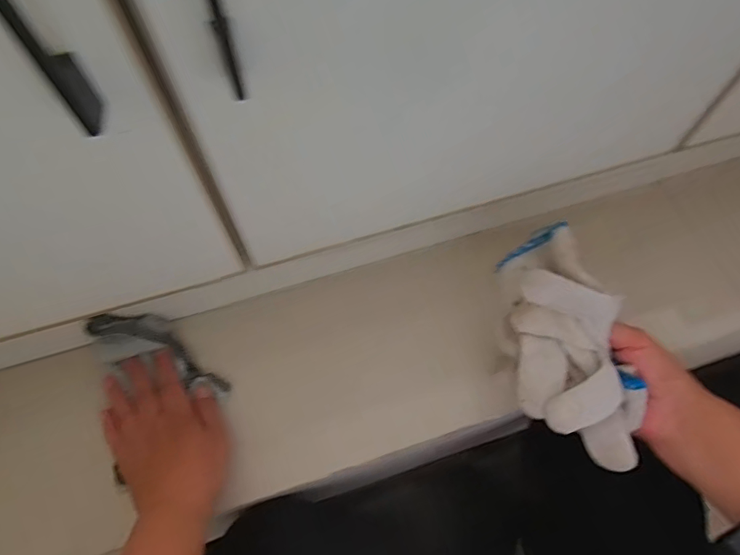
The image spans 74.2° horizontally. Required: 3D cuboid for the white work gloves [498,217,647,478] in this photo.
[{"bbox_3d":[0.149,0.053,0.381,0.079,0.058,0.183,-13,75,-4],"label":"white work gloves"}]

